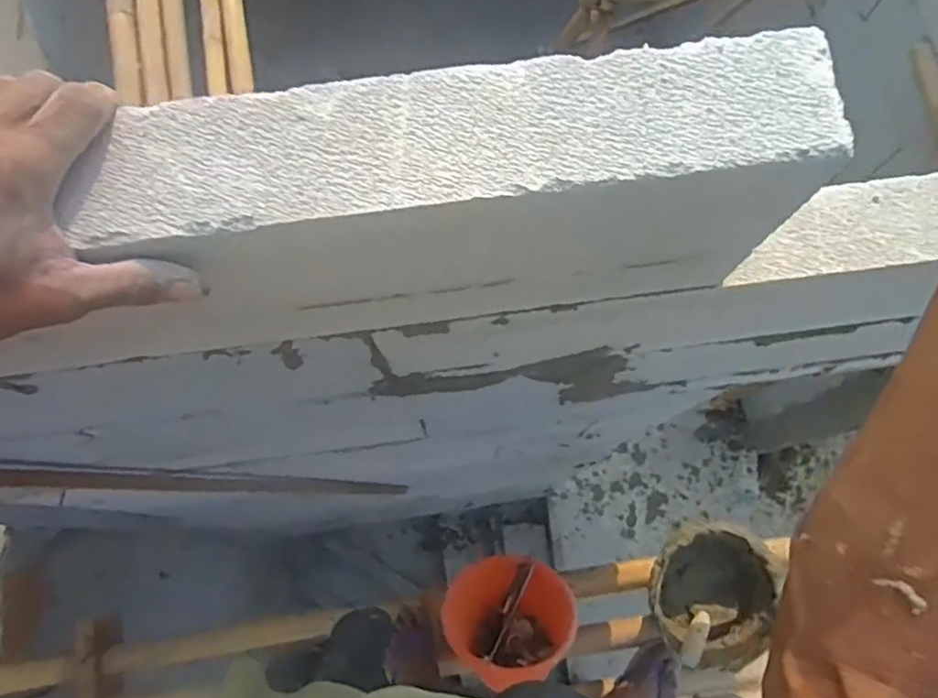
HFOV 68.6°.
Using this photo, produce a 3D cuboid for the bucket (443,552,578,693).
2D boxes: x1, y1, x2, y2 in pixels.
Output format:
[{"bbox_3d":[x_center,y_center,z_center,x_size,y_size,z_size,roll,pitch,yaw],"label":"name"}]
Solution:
[{"bbox_3d":[0.072,0.512,1.325,0.227,0.178,0.223,0,75,0],"label":"bucket"}]

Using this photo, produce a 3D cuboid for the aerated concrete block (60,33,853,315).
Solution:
[{"bbox_3d":[-0.002,-0.085,0.426,0.370,0.181,0.070,-8,75,-3],"label":"aerated concrete block"}]

